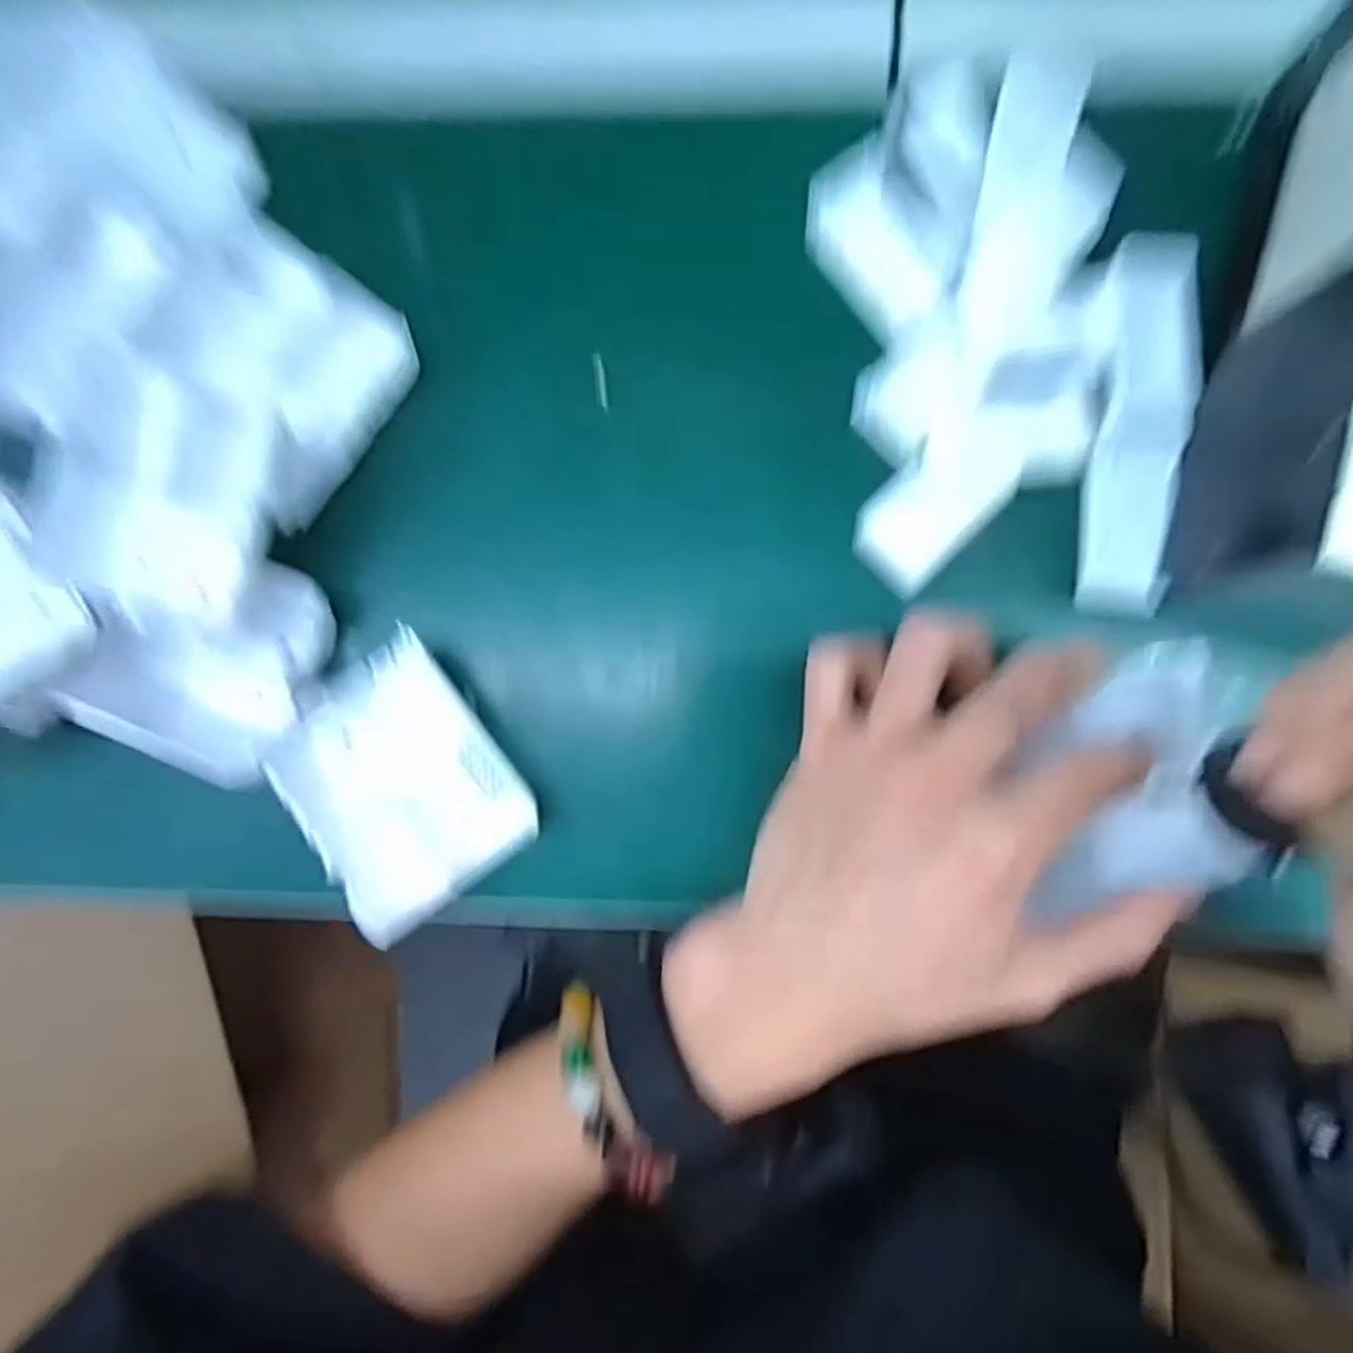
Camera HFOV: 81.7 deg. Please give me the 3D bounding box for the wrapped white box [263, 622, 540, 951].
[{"bbox_3d":[-0.097,0.038,0.275,0.068,0.022,0.085,-36,80,-18],"label":"wrapped white box"}]

